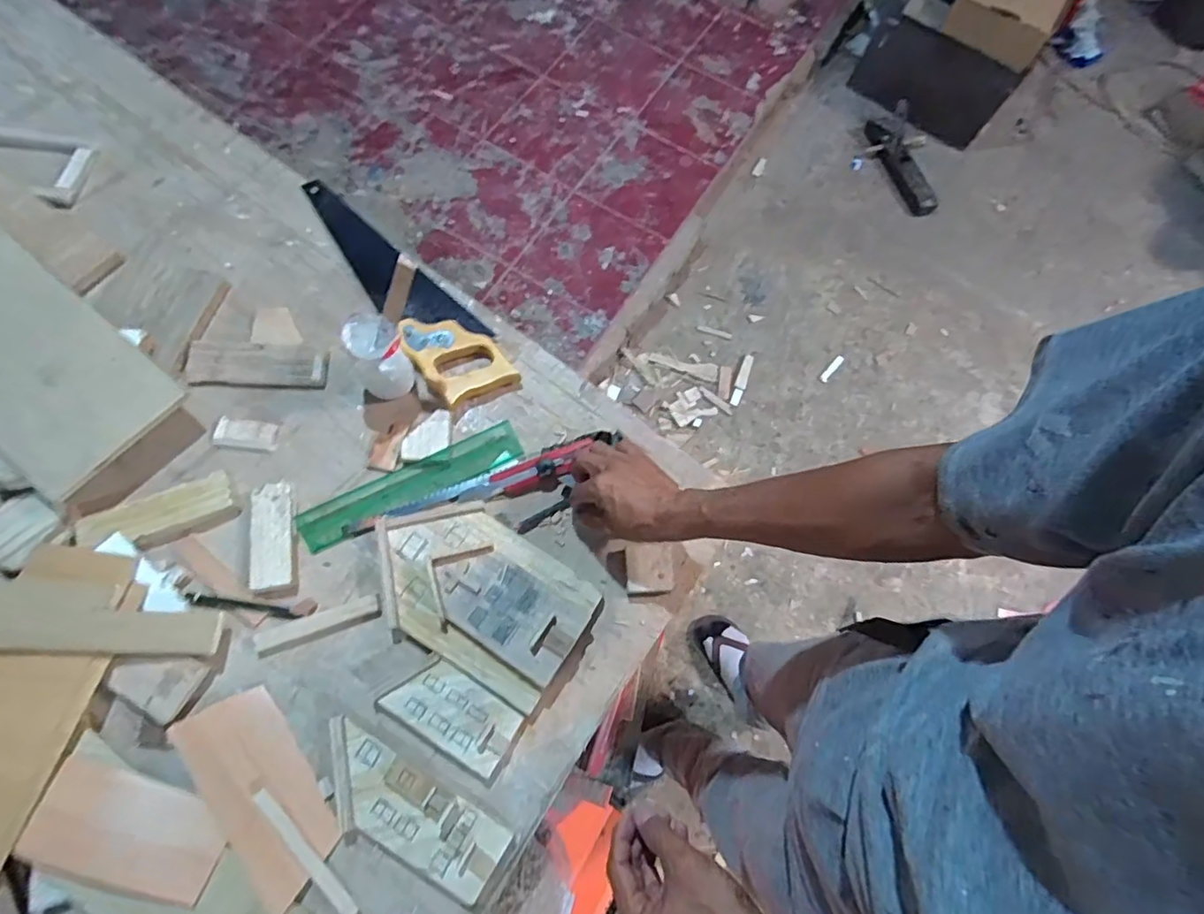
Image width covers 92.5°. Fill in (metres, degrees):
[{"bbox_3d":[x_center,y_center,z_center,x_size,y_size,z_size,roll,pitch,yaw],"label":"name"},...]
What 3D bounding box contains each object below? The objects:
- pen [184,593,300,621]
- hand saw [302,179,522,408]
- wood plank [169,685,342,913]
[{"bbox_3d":[-0.368,0.153,0.589,0.113,0.011,0.011,10,71,-1],"label":"pen"},{"bbox_3d":[-0.257,-0.229,0.732,0.095,0.019,0.409,-35,77,-15],"label":"hand saw"},{"bbox_3d":[-0.316,0.307,0.535,0.080,0.010,0.185,-32,75,-27],"label":"wood plank"}]

